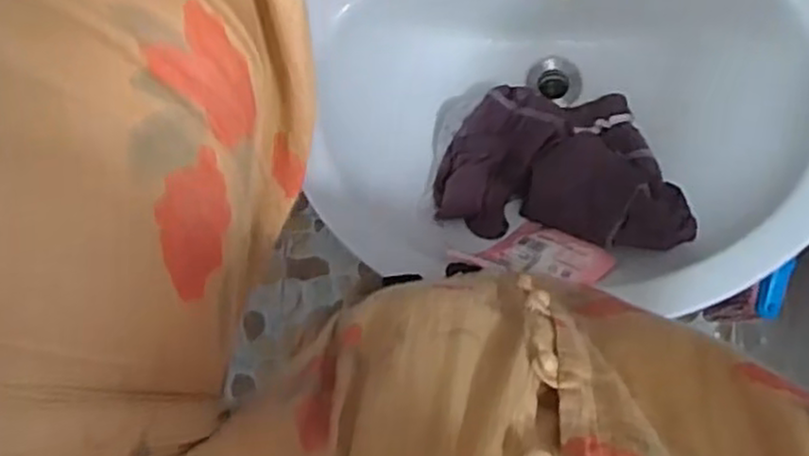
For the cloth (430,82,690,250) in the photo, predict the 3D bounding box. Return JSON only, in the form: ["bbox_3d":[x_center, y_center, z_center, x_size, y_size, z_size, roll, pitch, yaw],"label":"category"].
[{"bbox_3d":[0.153,-0.067,0.754,0.242,0.122,0.165,4,87,7],"label":"cloth"}]

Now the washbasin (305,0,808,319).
[{"bbox_3d":[0.160,-0.127,0.760,0.523,0.161,0.395,1,86,7],"label":"washbasin"}]

